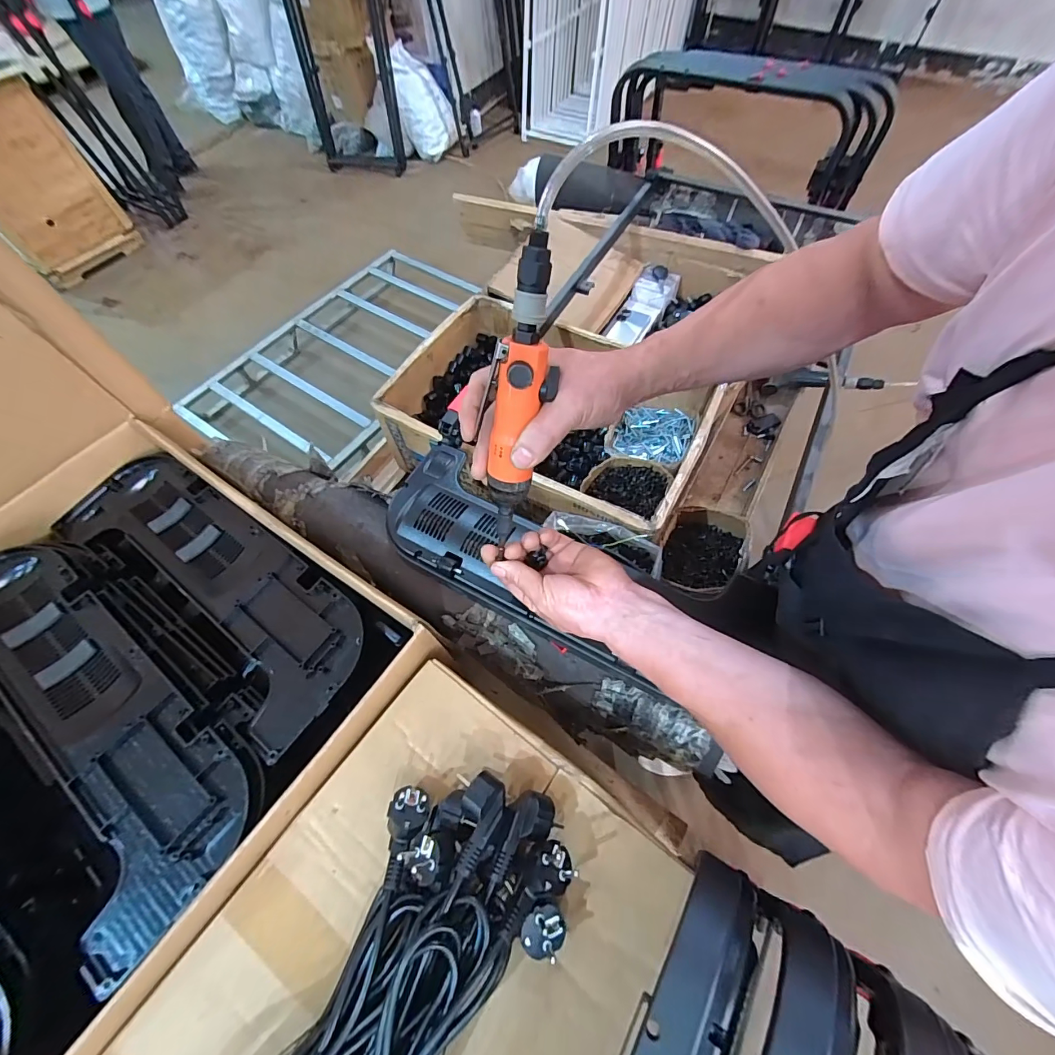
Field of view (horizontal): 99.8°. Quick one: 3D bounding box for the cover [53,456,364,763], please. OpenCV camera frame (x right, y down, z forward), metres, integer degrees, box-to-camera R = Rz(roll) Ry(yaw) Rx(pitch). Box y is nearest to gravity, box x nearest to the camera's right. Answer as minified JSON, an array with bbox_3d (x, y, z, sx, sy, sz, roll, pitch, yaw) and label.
[{"bbox_3d":[-0.398,0.056,0.558,0.468,0.037,0.163,33,68,17],"label":"cover"}]

